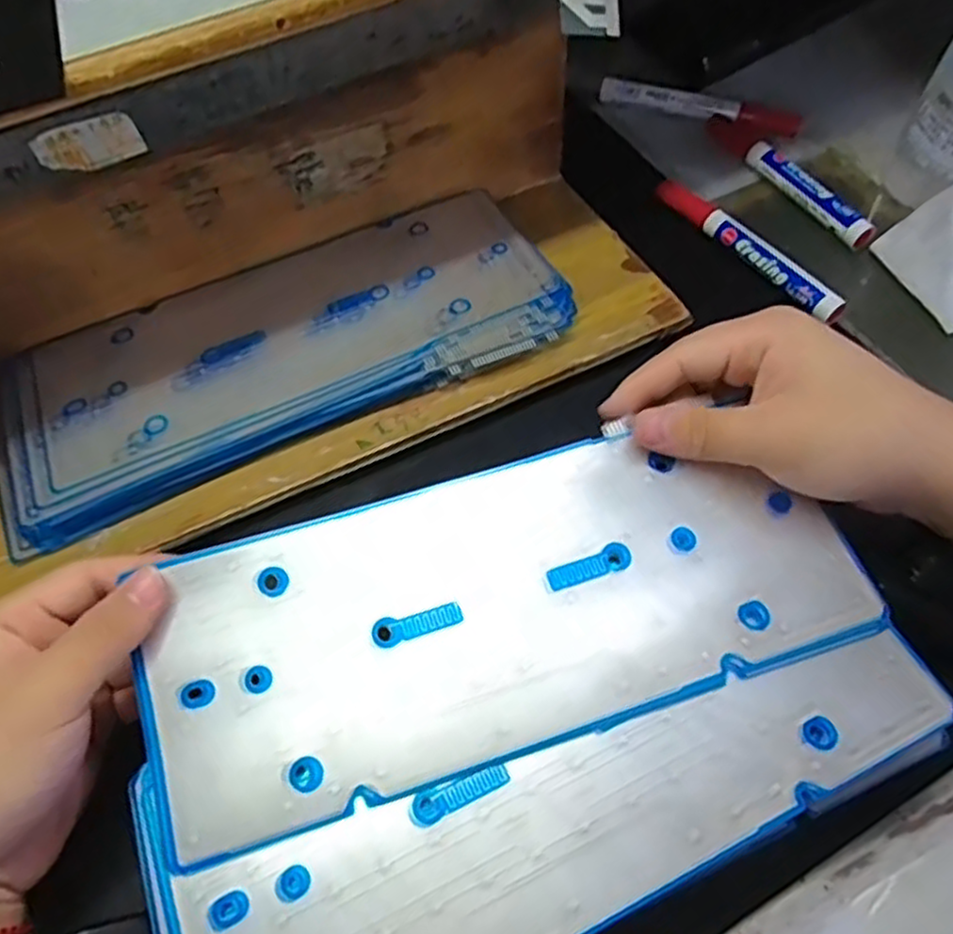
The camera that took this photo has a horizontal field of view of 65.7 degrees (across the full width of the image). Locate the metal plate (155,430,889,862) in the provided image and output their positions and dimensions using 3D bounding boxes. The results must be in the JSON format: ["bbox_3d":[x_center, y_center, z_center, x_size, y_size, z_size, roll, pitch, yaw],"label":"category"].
[{"bbox_3d":[0.010,0.052,0.295,0.274,0.007,0.111,-16,67,-8],"label":"metal plate"}]

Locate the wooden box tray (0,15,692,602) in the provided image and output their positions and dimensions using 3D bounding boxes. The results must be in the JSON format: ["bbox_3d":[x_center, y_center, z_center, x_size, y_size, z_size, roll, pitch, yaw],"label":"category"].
[{"bbox_3d":[-0.106,-0.079,0.378,0.427,0.103,0.167,-25,62,-12],"label":"wooden box tray"}]

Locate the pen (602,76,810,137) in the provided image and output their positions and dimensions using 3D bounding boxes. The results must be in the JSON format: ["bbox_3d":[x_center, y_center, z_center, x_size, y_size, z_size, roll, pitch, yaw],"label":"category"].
[{"bbox_3d":[0.157,-0.255,0.521,0.139,0.021,0.023,15,62,8],"label":"pen"}]

